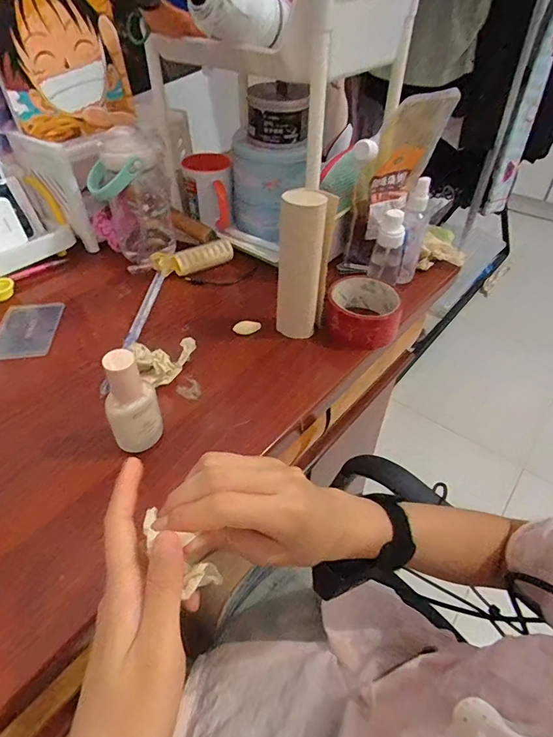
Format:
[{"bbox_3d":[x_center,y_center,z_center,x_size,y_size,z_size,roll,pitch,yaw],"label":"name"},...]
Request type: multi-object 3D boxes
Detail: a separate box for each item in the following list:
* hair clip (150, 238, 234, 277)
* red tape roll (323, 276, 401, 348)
[{"bbox_3d":[-0.120,-0.162,0.621,0.113,0.028,0.035,-13,46,-14],"label":"hair clip"},{"bbox_3d":[0.104,-0.070,0.529,0.084,0.040,0.090,0,44,0],"label":"red tape roll"}]

